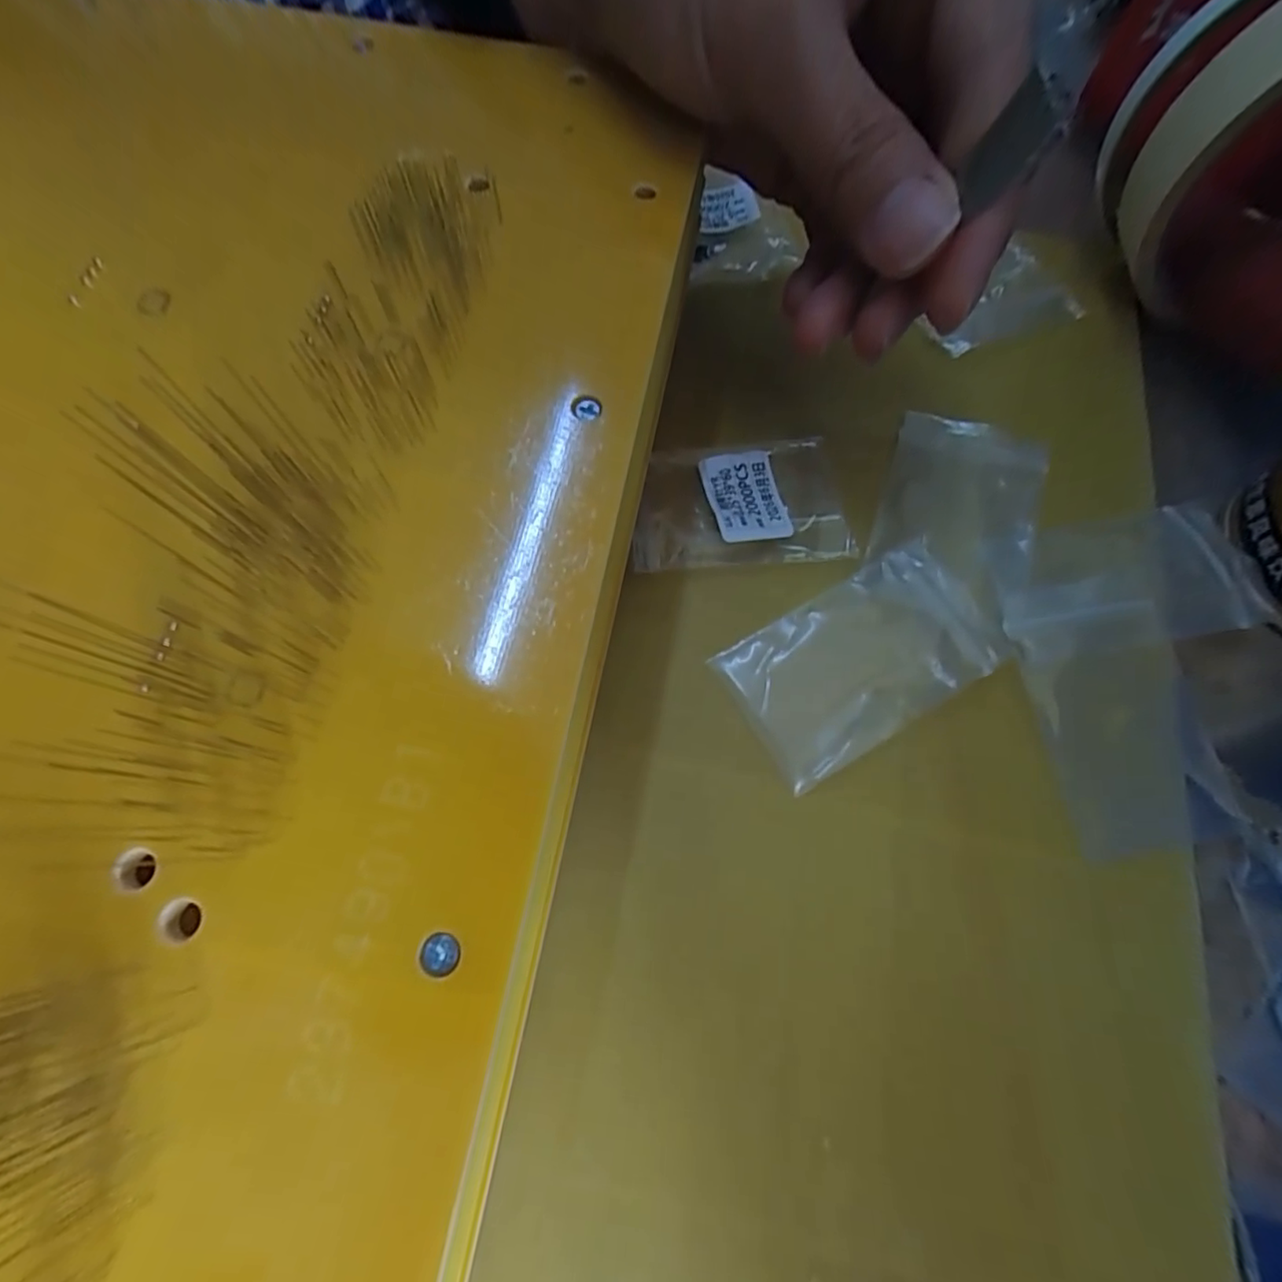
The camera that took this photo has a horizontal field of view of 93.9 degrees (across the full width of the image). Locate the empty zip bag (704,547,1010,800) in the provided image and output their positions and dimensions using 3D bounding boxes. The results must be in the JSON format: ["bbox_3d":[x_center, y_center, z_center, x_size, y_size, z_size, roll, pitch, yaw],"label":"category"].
[{"bbox_3d":[0.054,0.004,0.147,0.063,0.005,0.036,-28,72,-13],"label":"empty zip bag"}]

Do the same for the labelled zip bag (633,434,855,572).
[{"bbox_3d":[0.026,-0.039,0.163,0.058,0.004,0.038,-8,68,-6],"label":"labelled zip bag"}]

